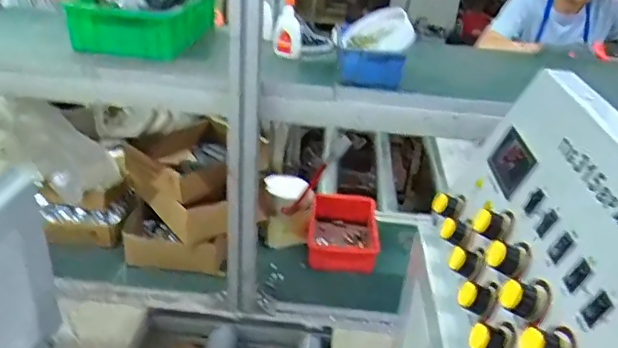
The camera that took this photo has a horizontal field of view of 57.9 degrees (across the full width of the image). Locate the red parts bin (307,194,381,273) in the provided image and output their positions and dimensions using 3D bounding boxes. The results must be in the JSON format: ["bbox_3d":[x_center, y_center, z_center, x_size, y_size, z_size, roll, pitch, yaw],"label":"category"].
[{"bbox_3d":[0.073,0.119,1.132,0.148,0.064,0.199,7,29,3],"label":"red parts bin"}]

